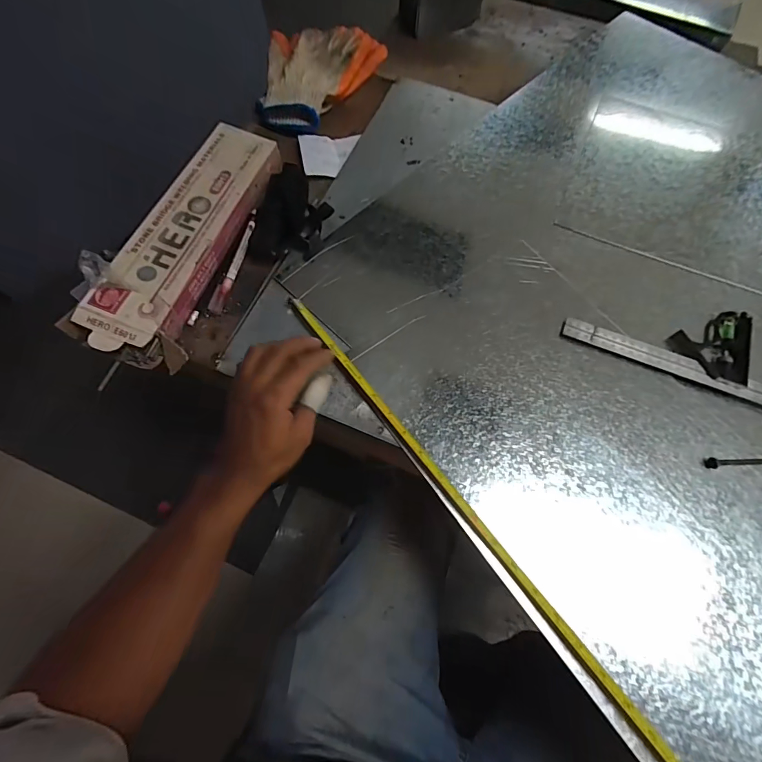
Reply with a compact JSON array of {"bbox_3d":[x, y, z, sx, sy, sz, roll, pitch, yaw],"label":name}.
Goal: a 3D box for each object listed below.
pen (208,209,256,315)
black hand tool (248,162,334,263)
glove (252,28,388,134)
[{"bbox_3d":[-0.175,-0.148,0.472,0.016,0.011,0.148,13,68,5],"label":"pen"},{"bbox_3d":[-0.111,-0.210,0.483,0.089,0.028,0.130,4,68,2],"label":"black hand tool"},{"bbox_3d":[-0.087,-0.435,0.565,0.166,0.044,0.195,7,68,2],"label":"glove"}]

